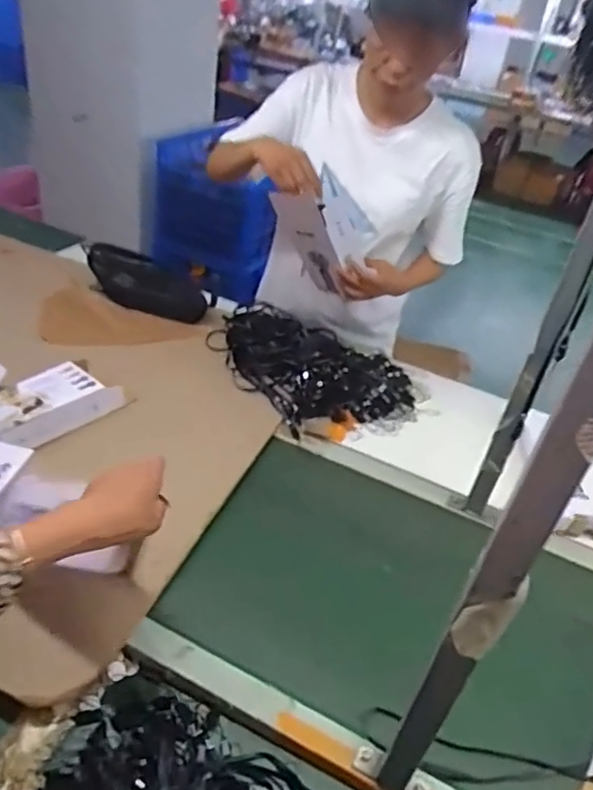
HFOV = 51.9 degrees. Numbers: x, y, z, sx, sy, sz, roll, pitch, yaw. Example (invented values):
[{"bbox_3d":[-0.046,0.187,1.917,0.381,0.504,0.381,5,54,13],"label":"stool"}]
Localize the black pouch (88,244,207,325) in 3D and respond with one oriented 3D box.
[{"bbox_3d":[-0.337,-0.247,1.360,0.301,0.113,0.075,23,38,-1],"label":"black pouch"}]

